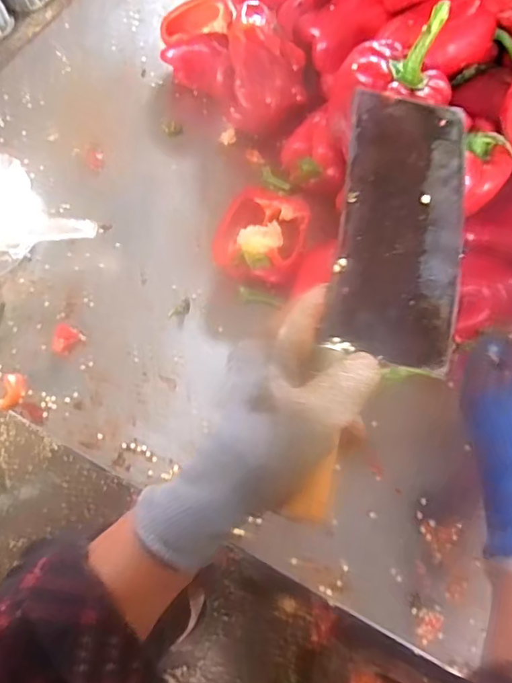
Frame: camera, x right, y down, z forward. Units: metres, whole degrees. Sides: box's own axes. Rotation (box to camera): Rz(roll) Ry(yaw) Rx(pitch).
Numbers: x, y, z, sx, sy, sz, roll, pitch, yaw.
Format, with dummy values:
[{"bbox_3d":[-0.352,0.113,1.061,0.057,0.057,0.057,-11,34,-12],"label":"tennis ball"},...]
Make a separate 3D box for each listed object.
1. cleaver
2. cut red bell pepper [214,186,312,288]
[{"bbox_3d":[0.080,-0.014,0.322,0.080,0.029,0.248,12,87,7],"label":"cleaver"},{"bbox_3d":[0.008,-0.102,0.530,0.091,0.044,0.091,-1,67,2],"label":"cut red bell pepper"}]

